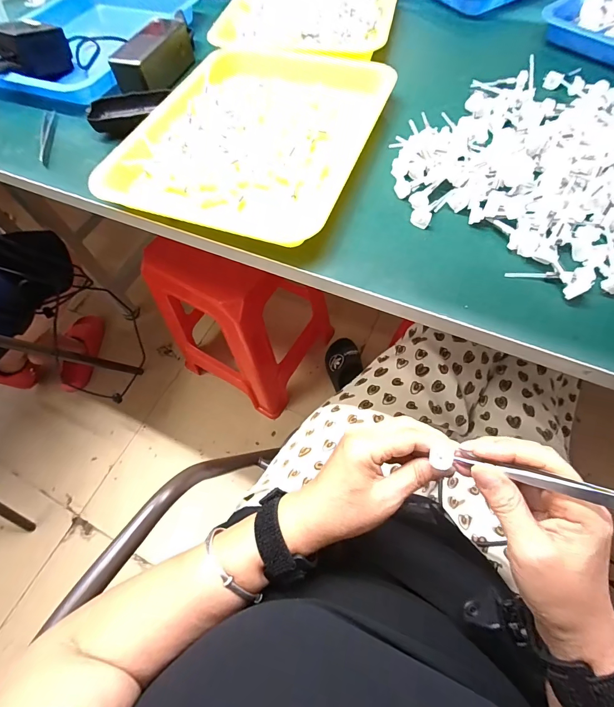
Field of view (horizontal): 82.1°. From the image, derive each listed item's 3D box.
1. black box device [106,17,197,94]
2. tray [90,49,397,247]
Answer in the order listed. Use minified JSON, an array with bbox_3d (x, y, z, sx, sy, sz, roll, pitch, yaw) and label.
[{"bbox_3d":[-0.212,-0.410,0.492,0.055,0.049,0.133,20,66,13],"label":"black box device"},{"bbox_3d":[-0.054,-0.263,0.414,0.251,0.031,0.302,18,66,12],"label":"tray"}]

